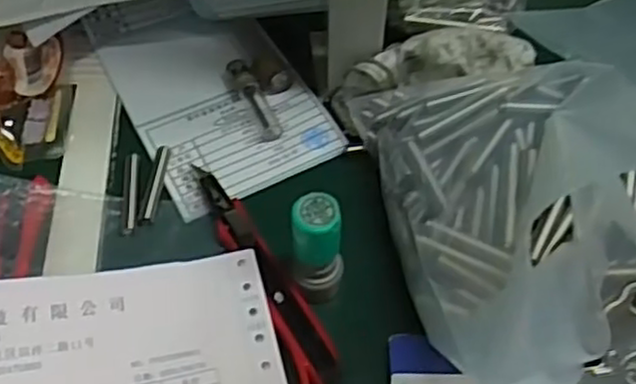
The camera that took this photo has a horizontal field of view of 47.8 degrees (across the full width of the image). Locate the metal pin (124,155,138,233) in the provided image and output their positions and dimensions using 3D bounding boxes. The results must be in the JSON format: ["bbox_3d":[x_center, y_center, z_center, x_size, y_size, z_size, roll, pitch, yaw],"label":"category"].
[{"bbox_3d":[-0.098,0.000,0.377,0.007,0.005,0.048,-5,54,-3],"label":"metal pin"}]

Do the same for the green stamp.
[{"bbox_3d":[0.000,0.026,0.320,0.021,0.053,0.025,-6,54,-3],"label":"green stamp"}]

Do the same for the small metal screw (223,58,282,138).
[{"bbox_3d":[-0.036,-0.054,0.409,0.015,0.012,0.057,-23,57,-15],"label":"small metal screw"}]

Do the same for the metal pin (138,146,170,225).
[{"bbox_3d":[-0.087,-0.005,0.381,0.007,0.005,0.049,3,54,3],"label":"metal pin"}]

